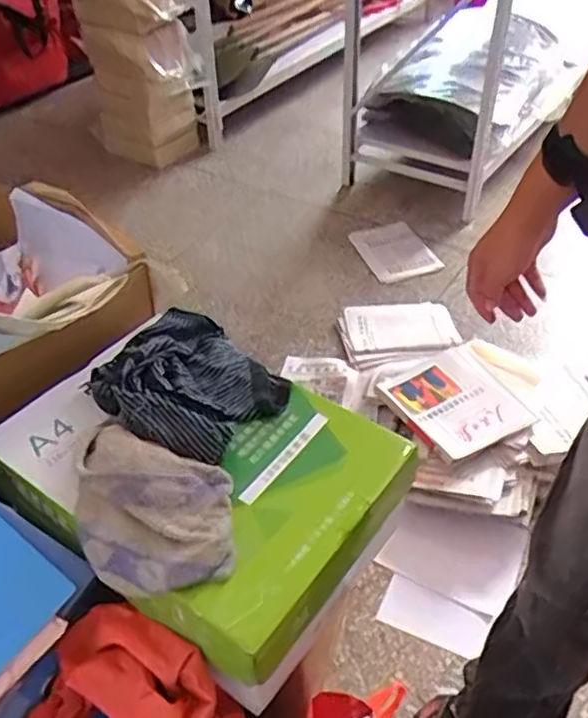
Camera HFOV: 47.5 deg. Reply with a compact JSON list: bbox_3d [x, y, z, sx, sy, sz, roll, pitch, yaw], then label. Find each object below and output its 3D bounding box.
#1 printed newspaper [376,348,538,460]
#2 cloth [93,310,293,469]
[{"bbox_3d":[0.341,0.084,1.427,0.209,0.018,0.283,-27,41,-12],"label":"printed newspaper"},{"bbox_3d":[-0.133,0.026,0.850,0.196,0.060,0.223,-33,50,-30],"label":"cloth"}]

